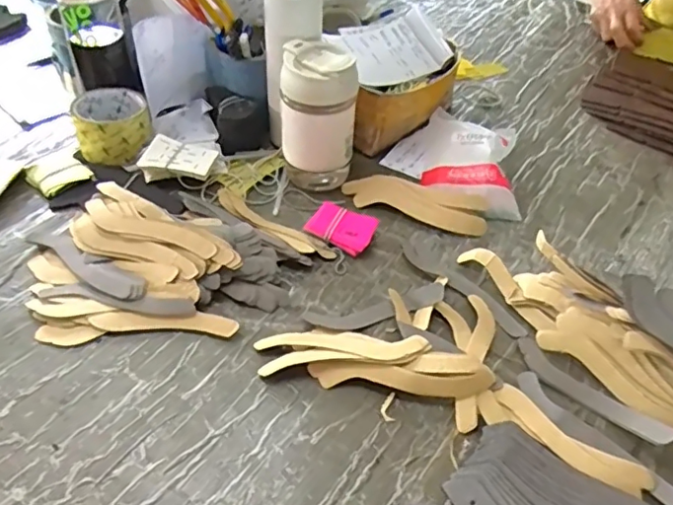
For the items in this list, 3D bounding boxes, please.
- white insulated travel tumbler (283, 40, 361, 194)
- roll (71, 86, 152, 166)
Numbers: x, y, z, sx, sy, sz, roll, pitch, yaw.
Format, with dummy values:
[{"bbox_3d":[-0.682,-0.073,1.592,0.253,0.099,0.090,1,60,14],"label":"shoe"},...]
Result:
[{"bbox_3d":[-0.020,-0.153,0.639,0.079,0.149,0.063,1,46,-2],"label":"white insulated travel tumbler"},{"bbox_3d":[-0.272,-0.154,0.693,0.086,0.059,0.088,-11,47,-13],"label":"roll"}]

